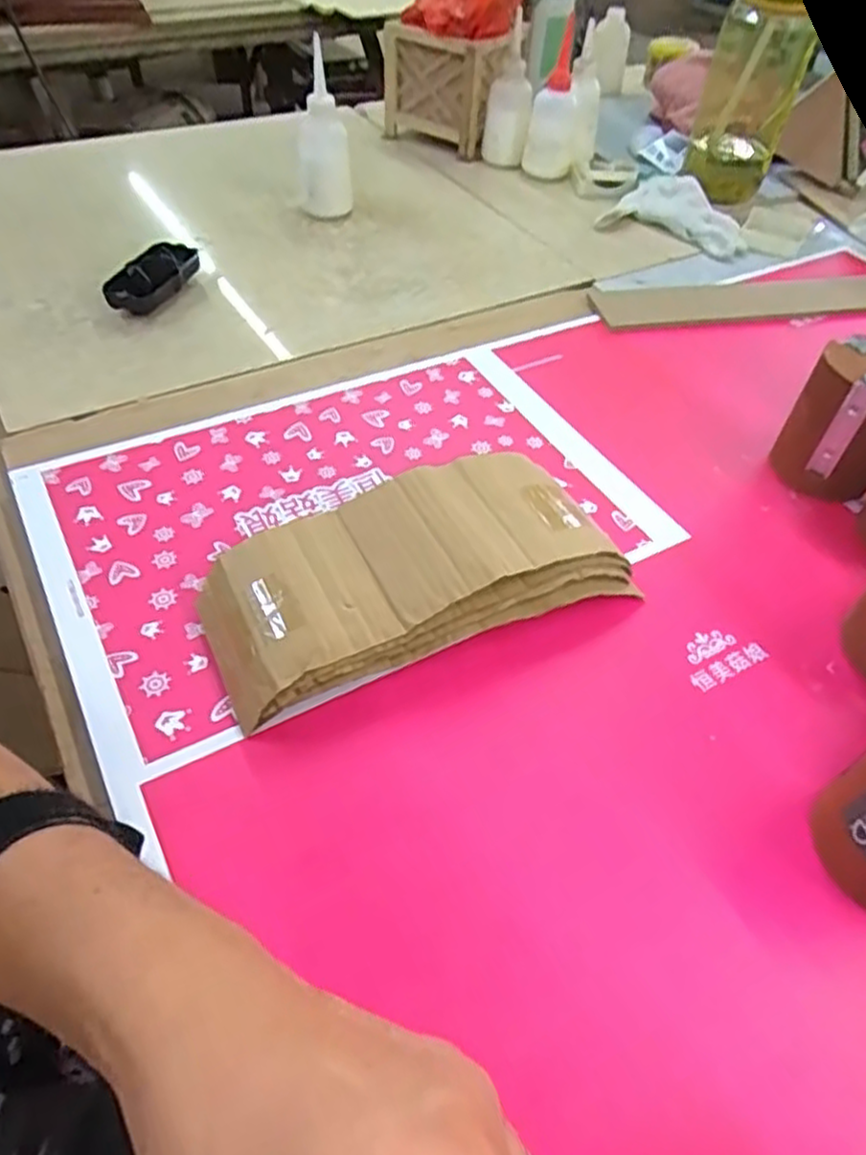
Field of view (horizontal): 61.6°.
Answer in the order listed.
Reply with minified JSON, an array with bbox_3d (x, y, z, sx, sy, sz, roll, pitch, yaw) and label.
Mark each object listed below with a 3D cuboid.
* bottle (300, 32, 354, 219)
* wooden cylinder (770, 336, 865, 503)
[{"bbox_3d":[-0.127,-0.487,0.815,0.065,0.179,0.056,4,49,2],"label":"bottle"},{"bbox_3d":[0.320,-0.123,0.557,0.079,0.098,0.075,29,54,20],"label":"wooden cylinder"}]

